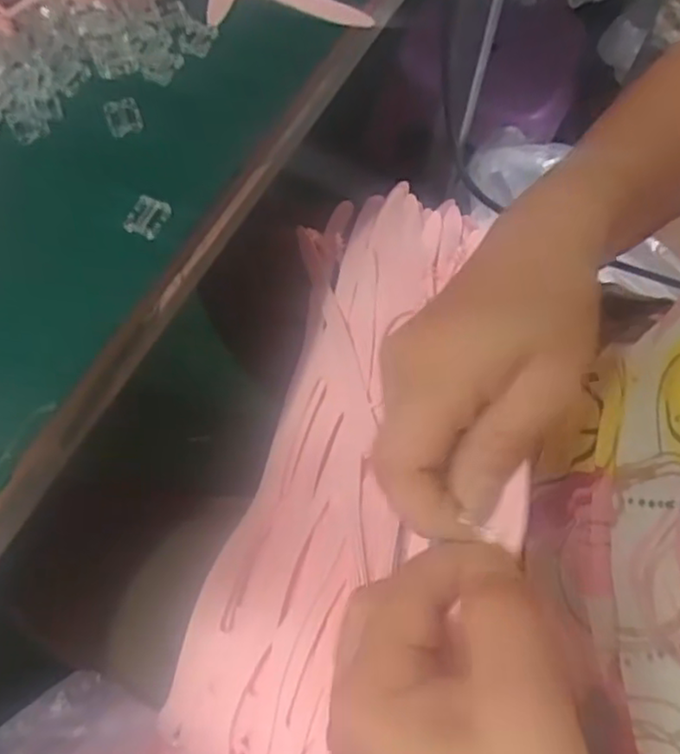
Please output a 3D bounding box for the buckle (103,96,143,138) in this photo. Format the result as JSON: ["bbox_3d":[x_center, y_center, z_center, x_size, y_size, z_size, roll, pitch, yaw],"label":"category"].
[{"bbox_3d":[-0.107,-0.129,0.331,0.016,0.004,0.020,-20,69,-9],"label":"buckle"}]

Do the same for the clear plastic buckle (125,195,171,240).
[{"bbox_3d":[-0.089,-0.074,0.308,0.018,0.007,0.019,23,69,8],"label":"clear plastic buckle"}]

